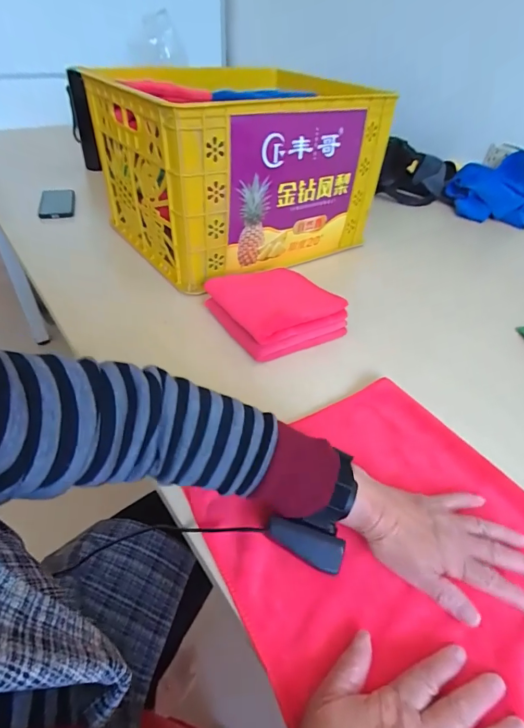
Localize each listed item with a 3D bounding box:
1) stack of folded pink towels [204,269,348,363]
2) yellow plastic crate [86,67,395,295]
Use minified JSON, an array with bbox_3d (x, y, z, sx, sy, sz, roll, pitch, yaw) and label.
[{"bbox_3d":[0.016,-0.093,0.639,0.181,0.048,0.181,-22,47,-26],"label":"stack of folded pink towels"},{"bbox_3d":[-0.045,-0.423,0.849,0.490,0.280,0.431,-23,47,-28],"label":"yellow plastic crate"}]

